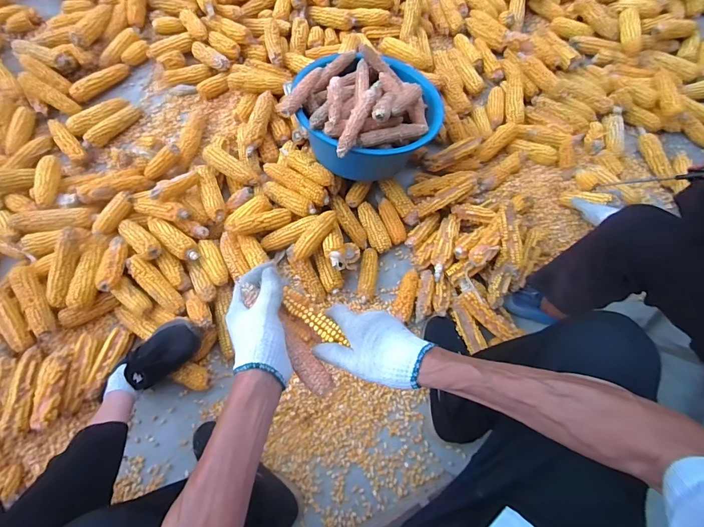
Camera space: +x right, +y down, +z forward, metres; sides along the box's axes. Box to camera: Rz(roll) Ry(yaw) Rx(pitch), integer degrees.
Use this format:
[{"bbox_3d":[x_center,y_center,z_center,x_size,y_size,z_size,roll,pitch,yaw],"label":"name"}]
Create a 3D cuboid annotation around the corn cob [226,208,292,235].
[{"bbox_3d":[-0.215,-0.097,0.890,0.153,0.039,0.047,-18,74,-27],"label":"corn cob"}]

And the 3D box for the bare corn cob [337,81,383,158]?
[{"bbox_3d":[0.013,-0.299,0.773,0.033,0.023,0.191,25,74,5],"label":"bare corn cob"}]

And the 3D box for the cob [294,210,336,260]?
[{"bbox_3d":[-0.087,-0.068,0.882,0.044,0.034,0.132,31,75,7],"label":"cob"}]

